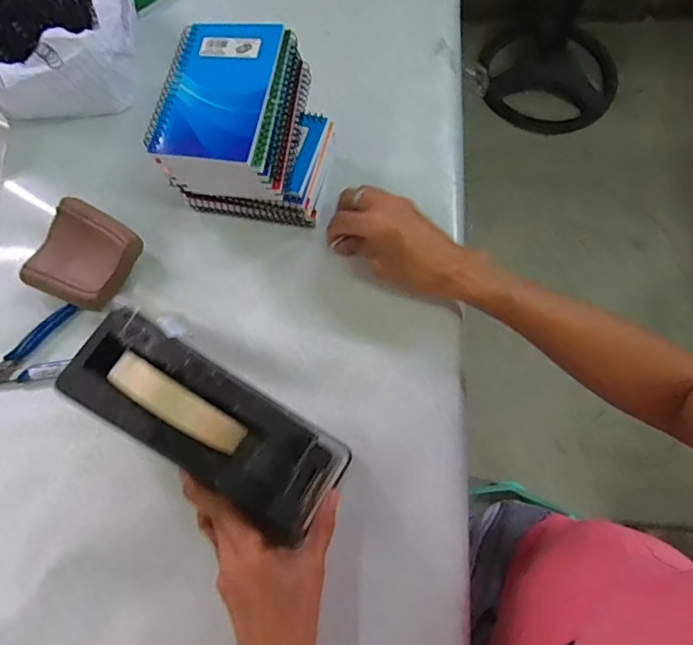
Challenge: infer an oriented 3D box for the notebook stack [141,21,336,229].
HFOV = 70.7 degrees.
[{"bbox_3d":[-0.083,-0.162,0.435,0.124,0.122,0.131,13,73,7],"label":"notebook stack"}]

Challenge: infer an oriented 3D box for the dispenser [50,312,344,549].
[{"bbox_3d":[-0.099,0.070,0.337,0.205,0.079,0.085,35,76,-2],"label":"dispenser"}]

